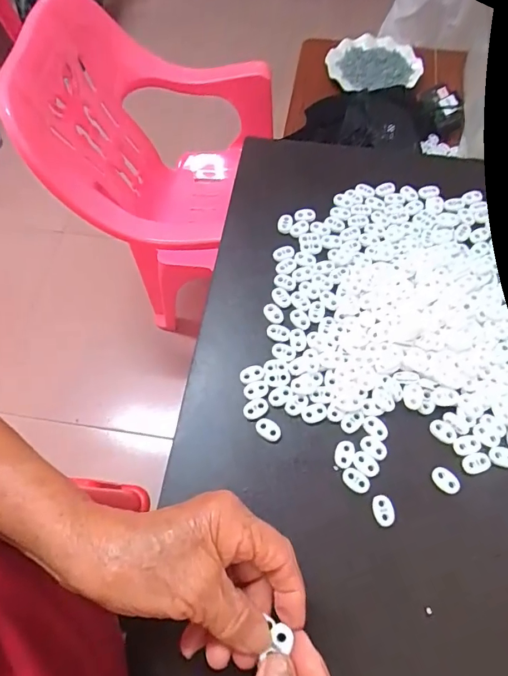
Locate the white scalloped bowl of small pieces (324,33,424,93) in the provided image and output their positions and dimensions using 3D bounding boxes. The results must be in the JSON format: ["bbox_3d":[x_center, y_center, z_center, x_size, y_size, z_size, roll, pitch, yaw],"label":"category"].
[{"bbox_3d":[0.249,-0.566,0.915,0.185,0.025,0.188,-1,64,1],"label":"white scalloped bowl of small pieces"}]

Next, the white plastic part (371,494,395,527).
[{"bbox_3d":[0.103,0.137,0.350,0.016,0.004,0.023,-8,64,-3],"label":"white plastic part"}]

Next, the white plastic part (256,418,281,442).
[{"bbox_3d":[0.012,0.079,0.380,0.023,0.004,0.015,29,68,15],"label":"white plastic part"}]

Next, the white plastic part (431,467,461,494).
[{"bbox_3d":[0.156,0.116,0.358,0.024,0.004,0.015,32,69,16],"label":"white plastic part"}]

